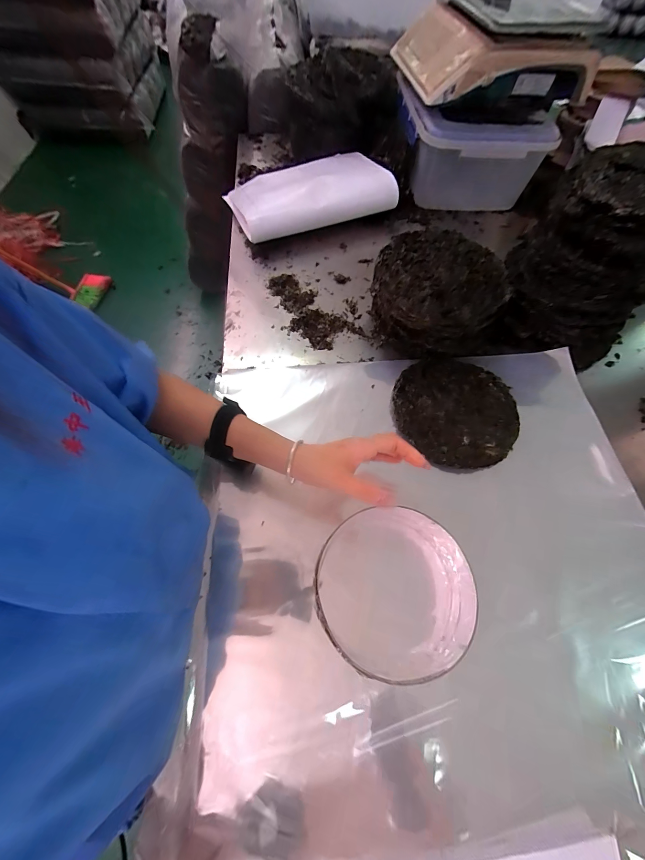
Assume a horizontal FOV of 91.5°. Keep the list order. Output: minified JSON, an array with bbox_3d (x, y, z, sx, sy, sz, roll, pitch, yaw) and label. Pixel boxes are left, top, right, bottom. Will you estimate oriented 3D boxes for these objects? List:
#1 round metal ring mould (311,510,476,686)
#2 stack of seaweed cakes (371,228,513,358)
[{"bbox_3d":[0.085,0.193,0.380,0.164,0.093,0.173,1,64,-2],"label":"round metal ring mould"},{"bbox_3d":[0.190,-0.217,0.534,0.198,0.118,0.191,-1,64,-3],"label":"stack of seaweed cakes"}]

